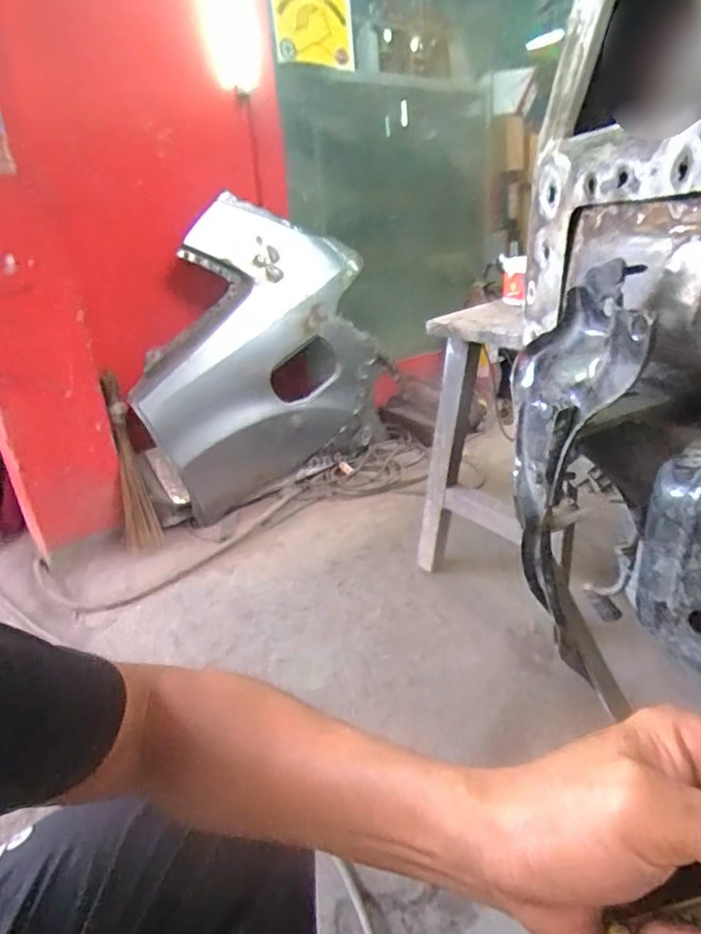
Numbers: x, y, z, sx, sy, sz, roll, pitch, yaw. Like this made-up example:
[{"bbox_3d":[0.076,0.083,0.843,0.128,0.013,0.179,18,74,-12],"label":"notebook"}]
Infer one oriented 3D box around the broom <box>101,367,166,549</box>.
[{"bbox_3d":[-0.617,-0.003,1.536,0.095,0.457,0.149,-17,25,-26],"label":"broom"}]

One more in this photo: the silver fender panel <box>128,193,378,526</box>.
[{"bbox_3d":[-0.231,-0.290,1.747,0.740,0.946,0.248,18,-8,-26],"label":"silver fender panel"}]

